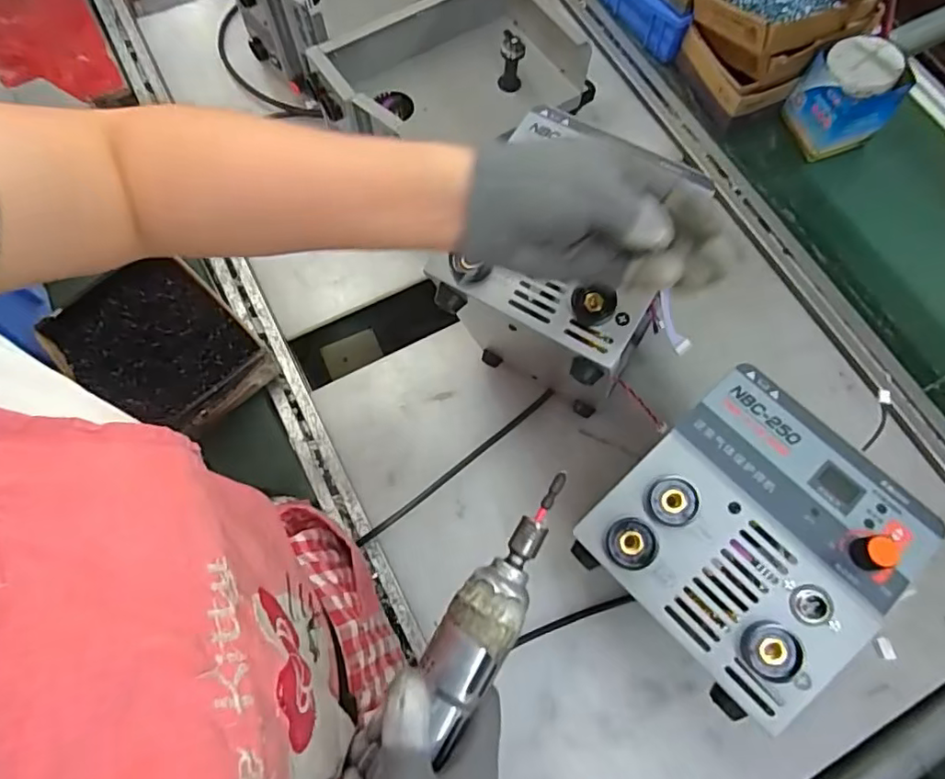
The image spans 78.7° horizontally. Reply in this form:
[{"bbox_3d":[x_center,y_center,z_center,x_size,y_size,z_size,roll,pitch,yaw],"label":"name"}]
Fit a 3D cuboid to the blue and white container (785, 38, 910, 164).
[{"bbox_3d":[0.484,-0.378,0.754,0.095,0.117,0.090,-21,72,-8],"label":"blue and white container"}]

